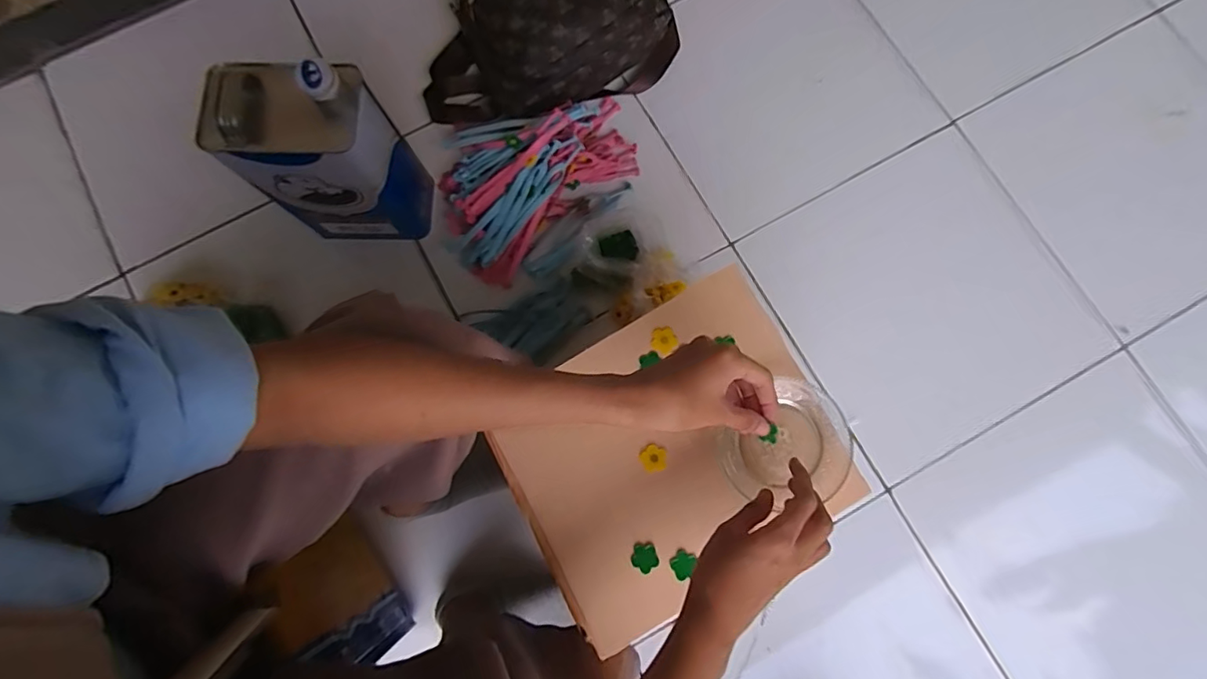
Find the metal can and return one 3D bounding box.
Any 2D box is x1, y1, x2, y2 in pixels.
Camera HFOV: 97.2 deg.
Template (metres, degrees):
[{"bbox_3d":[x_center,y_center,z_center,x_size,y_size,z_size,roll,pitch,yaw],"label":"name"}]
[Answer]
[{"bbox_3d":[-0.336,-0.221,0.665,0.169,0.248,0.106,0,79,0],"label":"metal can"}]

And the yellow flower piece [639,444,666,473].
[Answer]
[{"bbox_3d":[0.045,0.108,0.480,0.023,0.004,0.023,0,79,0],"label":"yellow flower piece"}]

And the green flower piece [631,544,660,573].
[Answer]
[{"bbox_3d":[0.036,0.191,0.466,0.023,0.004,0.024,-22,80,-4],"label":"green flower piece"}]

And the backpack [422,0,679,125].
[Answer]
[{"bbox_3d":[-0.101,-0.472,0.765,0.381,0.155,0.264,-23,80,-4],"label":"backpack"}]

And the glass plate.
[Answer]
[{"bbox_3d":[0.166,0.098,0.473,0.112,0.022,0.101,-41,81,-7],"label":"glass plate"}]

